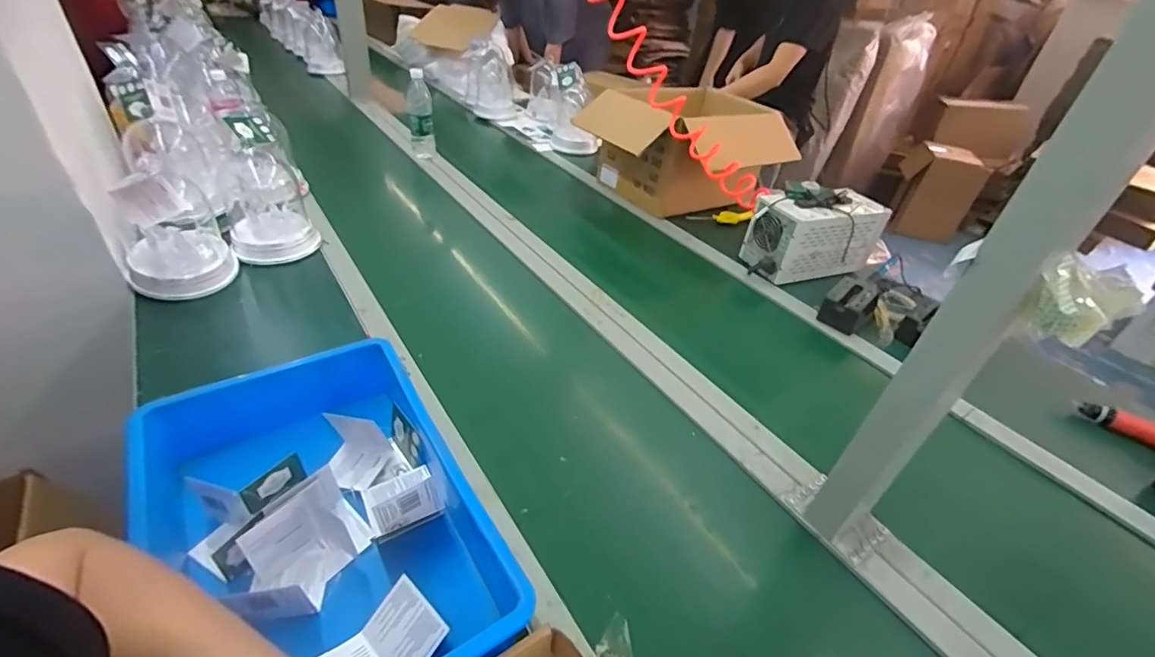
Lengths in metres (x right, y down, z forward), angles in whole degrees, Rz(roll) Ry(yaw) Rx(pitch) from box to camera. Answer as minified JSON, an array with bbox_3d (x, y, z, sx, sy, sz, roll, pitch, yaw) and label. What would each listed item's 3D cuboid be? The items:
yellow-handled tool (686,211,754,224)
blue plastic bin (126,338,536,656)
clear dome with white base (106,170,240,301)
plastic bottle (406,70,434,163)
[{"bbox_3d":[0.361,-0.284,1.286,0.159,0.026,0.036,2,36,16],"label":"yellow-handled tool"},{"bbox_3d":[-0.260,0.205,0.507,0.273,0.112,0.407,-20,45,-31],"label":"blue plastic bin"},{"bbox_3d":[-0.659,-0.159,0.814,0.145,0.190,0.156,-25,48,-34],"label":"clear dome with white base"},{"bbox_3d":[-0.434,-0.574,1.396,0.066,0.240,0.058,-3,39,-12],"label":"plastic bottle"}]

